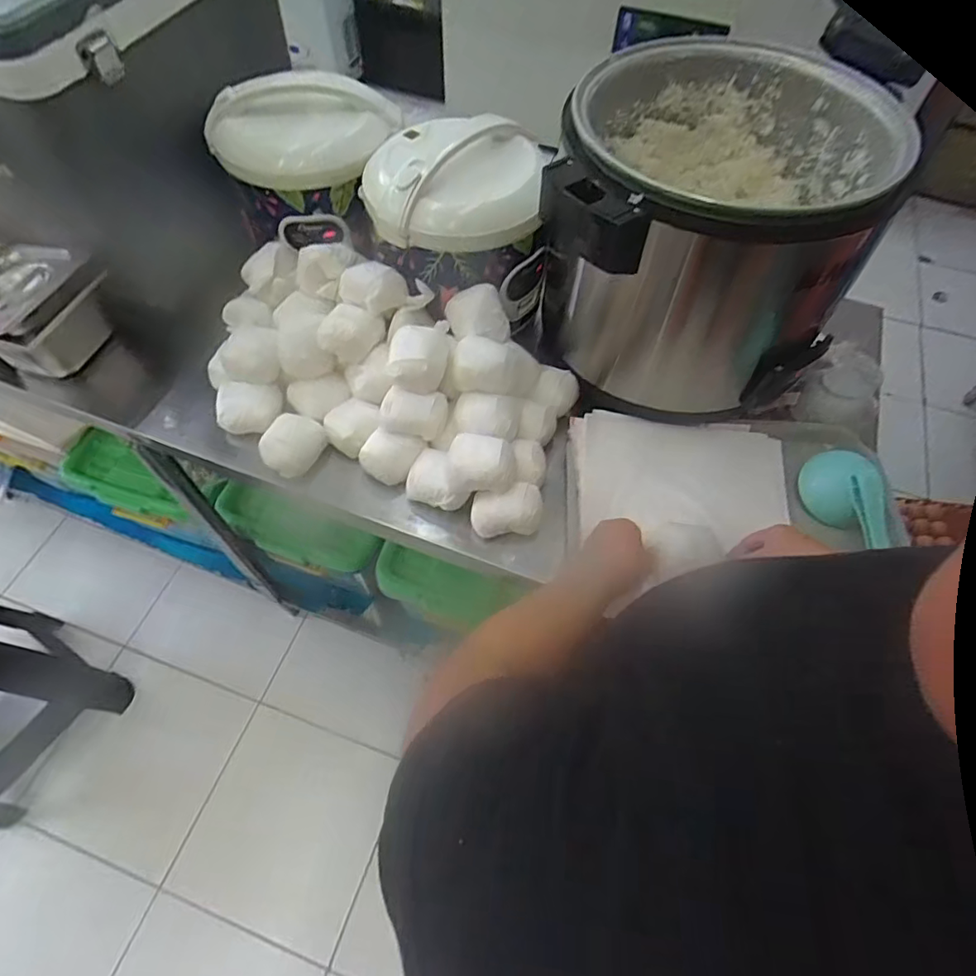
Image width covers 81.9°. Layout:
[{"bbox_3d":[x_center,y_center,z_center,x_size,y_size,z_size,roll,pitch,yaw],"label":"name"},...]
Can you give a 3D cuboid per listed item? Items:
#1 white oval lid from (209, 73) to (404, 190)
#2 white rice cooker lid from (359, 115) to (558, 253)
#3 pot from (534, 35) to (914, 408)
[{"bbox_3d":[-0.245,-0.478,0.749,0.244,0.080,0.127,-15,61,-10],"label":"white oval lid"},{"bbox_3d":[-0.045,-0.383,0.701,0.220,0.078,0.173,0,59,-1],"label":"white rice cooker lid"},{"bbox_3d":[0.246,-0.305,0.696,0.329,0.302,0.296,12,60,6],"label":"pot"}]

